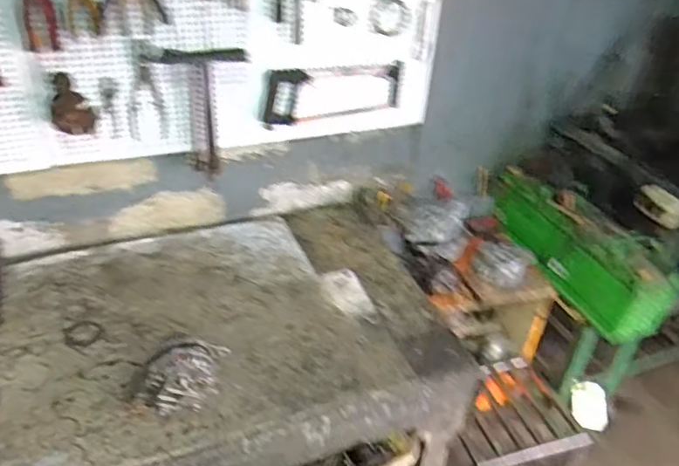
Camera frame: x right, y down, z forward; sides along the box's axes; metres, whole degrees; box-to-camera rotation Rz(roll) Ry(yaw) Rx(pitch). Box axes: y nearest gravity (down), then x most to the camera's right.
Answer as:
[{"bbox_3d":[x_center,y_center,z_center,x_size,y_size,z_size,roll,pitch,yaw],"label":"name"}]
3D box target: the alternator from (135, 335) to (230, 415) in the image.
[{"bbox_3d":[-0.298,0.276,1.079,0.186,0.124,0.113,-12,38,-22],"label":"alternator"}]

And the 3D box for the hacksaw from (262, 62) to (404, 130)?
[{"bbox_3d":[-0.014,-0.372,1.506,0.404,0.135,0.026,-15,39,-24],"label":"hacksaw"}]

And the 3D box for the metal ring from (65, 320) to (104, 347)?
[{"bbox_3d":[-0.562,0.220,1.250,0.077,0.007,0.079,-12,38,-21],"label":"metal ring"}]

